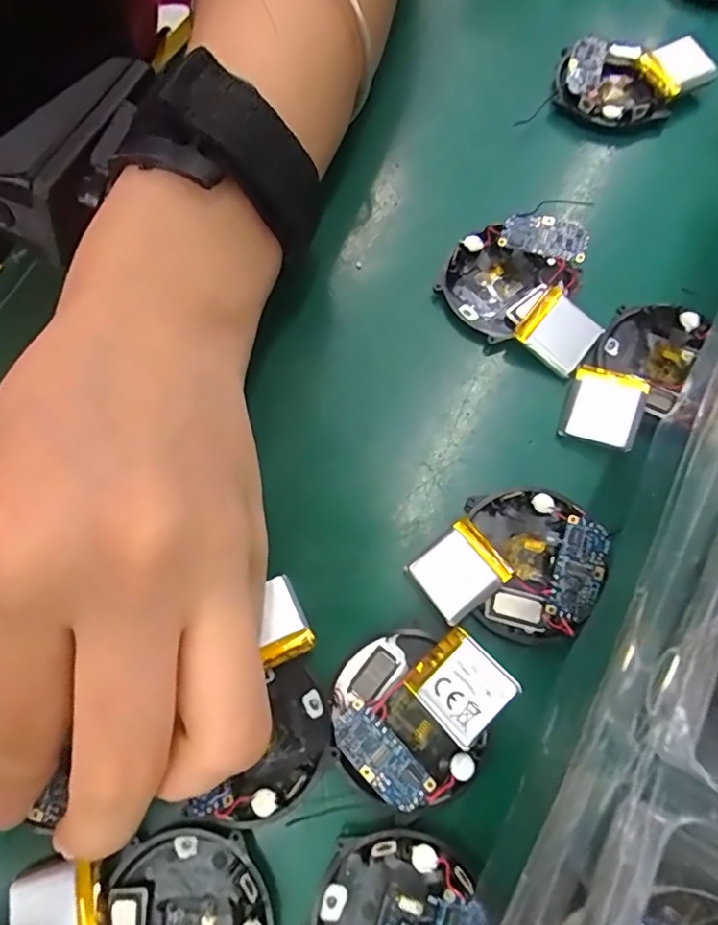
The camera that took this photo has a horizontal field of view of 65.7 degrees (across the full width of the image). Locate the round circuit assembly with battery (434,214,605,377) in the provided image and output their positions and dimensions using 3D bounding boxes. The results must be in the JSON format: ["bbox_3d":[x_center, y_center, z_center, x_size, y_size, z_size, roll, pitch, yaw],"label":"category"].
[{"bbox_3d":[0.056,-0.059,0.181,0.053,0.015,0.041,31,76,11],"label":"round circuit assembly with battery"}]

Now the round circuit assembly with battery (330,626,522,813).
[{"bbox_3d":[0.015,0.064,0.143,0.040,0.012,0.044,-1,73,2],"label":"round circuit assembly with battery"}]

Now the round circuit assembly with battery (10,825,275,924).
[{"bbox_3d":[-0.052,0.114,0.134,0.059,0.006,0.040,-13,73,-2],"label":"round circuit assembly with battery"}]

